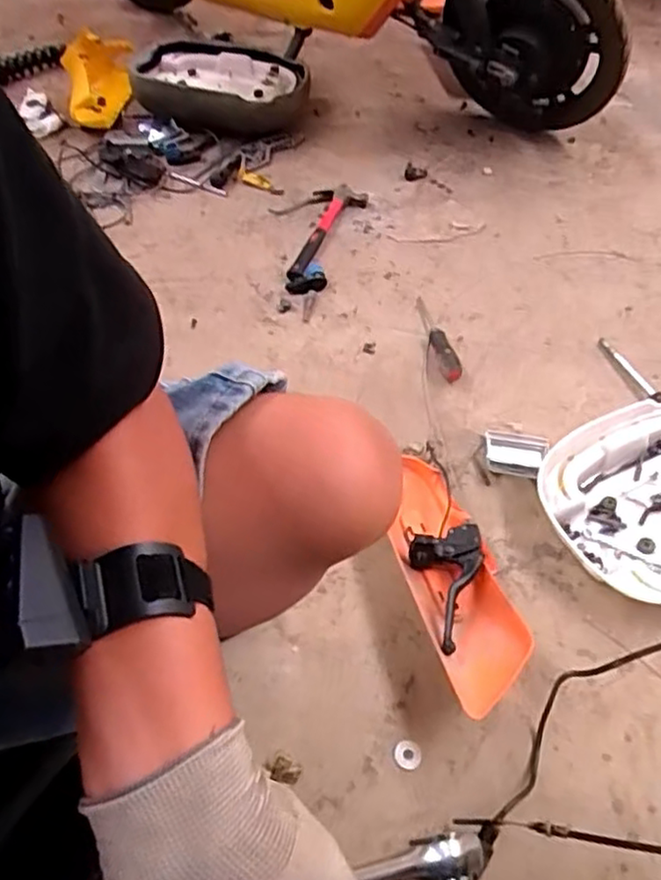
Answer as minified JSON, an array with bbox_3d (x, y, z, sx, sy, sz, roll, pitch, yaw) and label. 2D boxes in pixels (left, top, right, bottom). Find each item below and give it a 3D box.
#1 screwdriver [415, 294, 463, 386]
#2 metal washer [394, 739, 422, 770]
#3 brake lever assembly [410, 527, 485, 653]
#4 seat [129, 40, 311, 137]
[{"bbox_3d":[0.166,-0.162,1.058,0.030,0.023,0.177,-9,53,-9],"label":"screwdriver"},{"bbox_3d":[0.080,0.325,0.698,0.028,0.004,0.029,2,51,-3],"label":"metal washer"},{"bbox_3d":[0.124,0.167,0.795,0.082,0.055,0.162,19,54,13],"label":"brake lever assembly"},{"bbox_3d":[-0.228,-0.715,1.396,0.376,0.100,0.233,15,53,10],"label":"seat"}]

